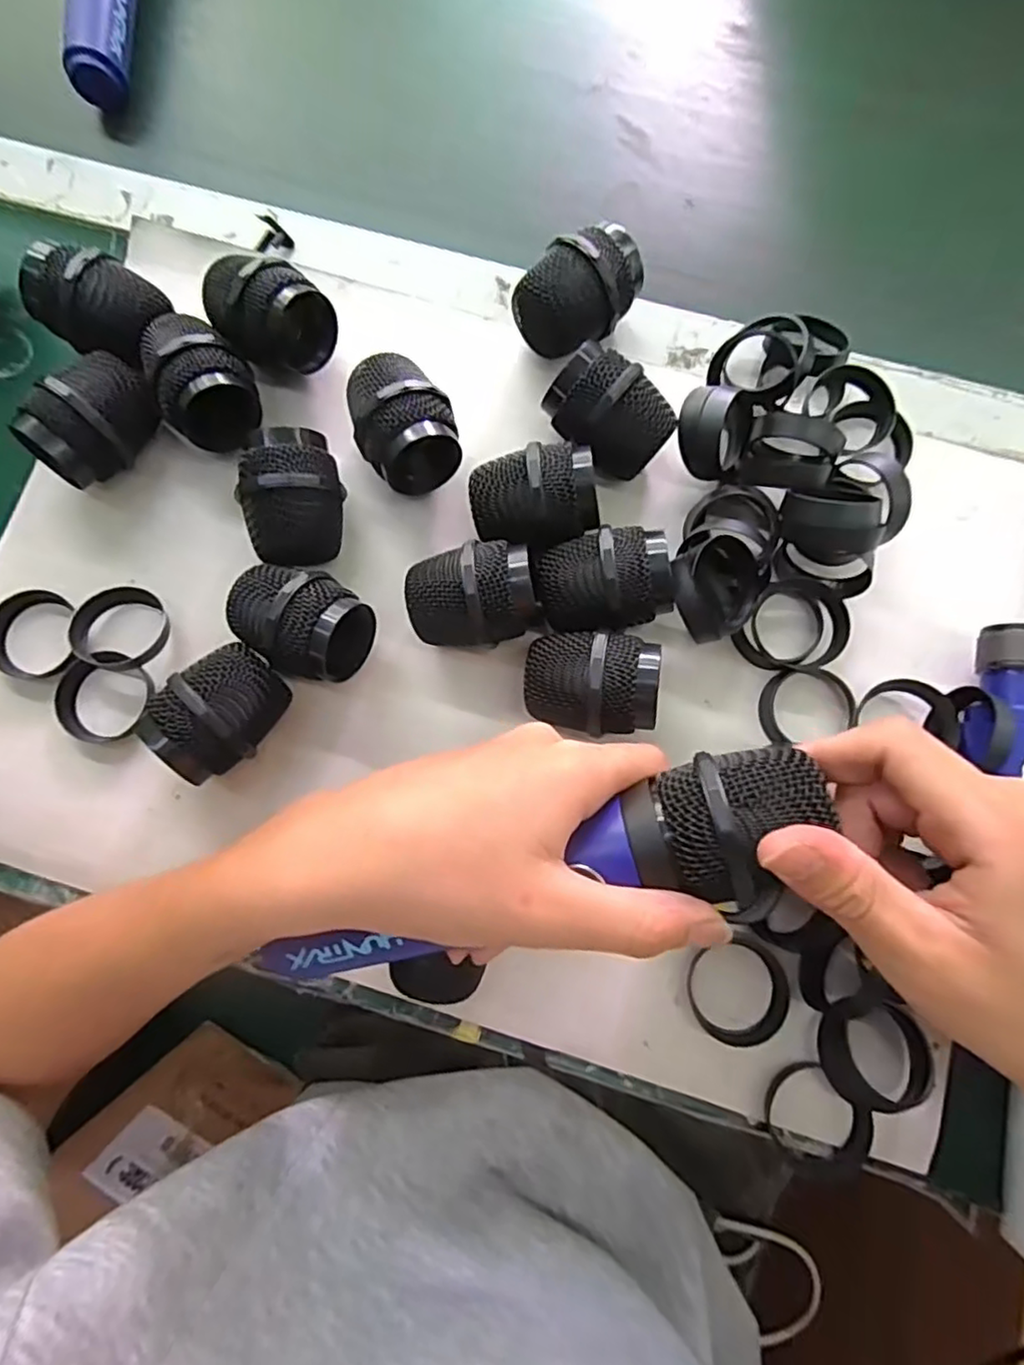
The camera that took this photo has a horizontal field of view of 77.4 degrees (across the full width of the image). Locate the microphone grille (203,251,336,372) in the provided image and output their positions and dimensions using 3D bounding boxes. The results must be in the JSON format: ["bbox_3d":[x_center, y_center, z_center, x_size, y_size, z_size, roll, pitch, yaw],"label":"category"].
[{"bbox_3d":[-0.123,-0.183,0.322,0.059,0.049,0.044,35,81,6],"label":"microphone grille"}]

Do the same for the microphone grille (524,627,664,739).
[{"bbox_3d":[0.035,0.002,0.293,0.057,0.049,0.043,9,80,1],"label":"microphone grille"}]

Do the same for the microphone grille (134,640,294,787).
[{"bbox_3d":[-0.132,0.014,0.293,0.040,0.051,0.058,44,82,7],"label":"microphone grille"}]

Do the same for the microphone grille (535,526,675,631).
[{"bbox_3d":[0.042,-0.044,0.301,0.058,0.050,0.041,-16,80,-3],"label":"microphone grille"}]

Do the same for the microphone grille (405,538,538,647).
[{"bbox_3d":[-0.018,-0.036,0.299,0.057,0.048,0.044,-12,80,-3],"label":"microphone grille"}]

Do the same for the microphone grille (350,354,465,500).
[{"bbox_3d":[-0.054,-0.126,0.313,0.045,0.048,0.060,-28,81,-5],"label":"microphone grille"}]

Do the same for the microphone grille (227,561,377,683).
[{"bbox_3d":[-0.098,-0.027,0.299,0.060,0.046,0.045,25,80,4],"label":"microphone grille"}]

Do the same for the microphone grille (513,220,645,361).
[{"bbox_3d":[0.033,-0.191,0.324,0.043,0.049,0.064,36,81,6],"label":"microphone grille"}]

